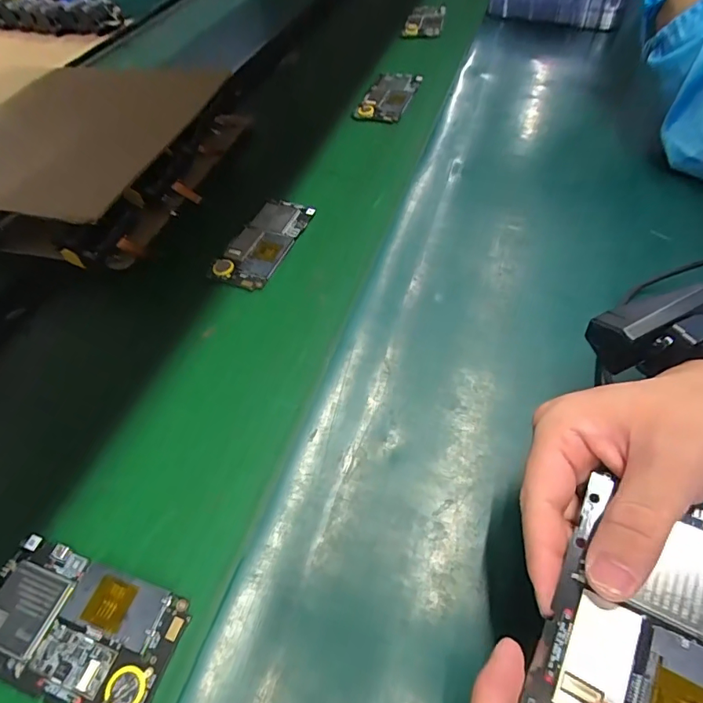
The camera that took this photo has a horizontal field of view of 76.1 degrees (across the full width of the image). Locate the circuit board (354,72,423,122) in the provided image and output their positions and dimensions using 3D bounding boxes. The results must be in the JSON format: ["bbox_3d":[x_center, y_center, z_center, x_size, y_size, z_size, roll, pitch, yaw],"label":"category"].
[{"bbox_3d":[0.052,-0.350,0.615,0.062,0.018,0.111,17,62,19],"label":"circuit board"}]

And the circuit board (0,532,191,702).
[{"bbox_3d":[-0.160,0.157,0.257,0.124,0.006,0.066,14,56,14],"label":"circuit board"}]

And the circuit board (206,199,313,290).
[{"bbox_3d":[-0.087,-0.112,0.452,0.060,0.006,0.123,17,57,16],"label":"circuit board"}]

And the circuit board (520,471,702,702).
[{"bbox_3d":[0.116,0.114,0.178,0.066,0.004,0.121,18,62,30],"label":"circuit board"}]

